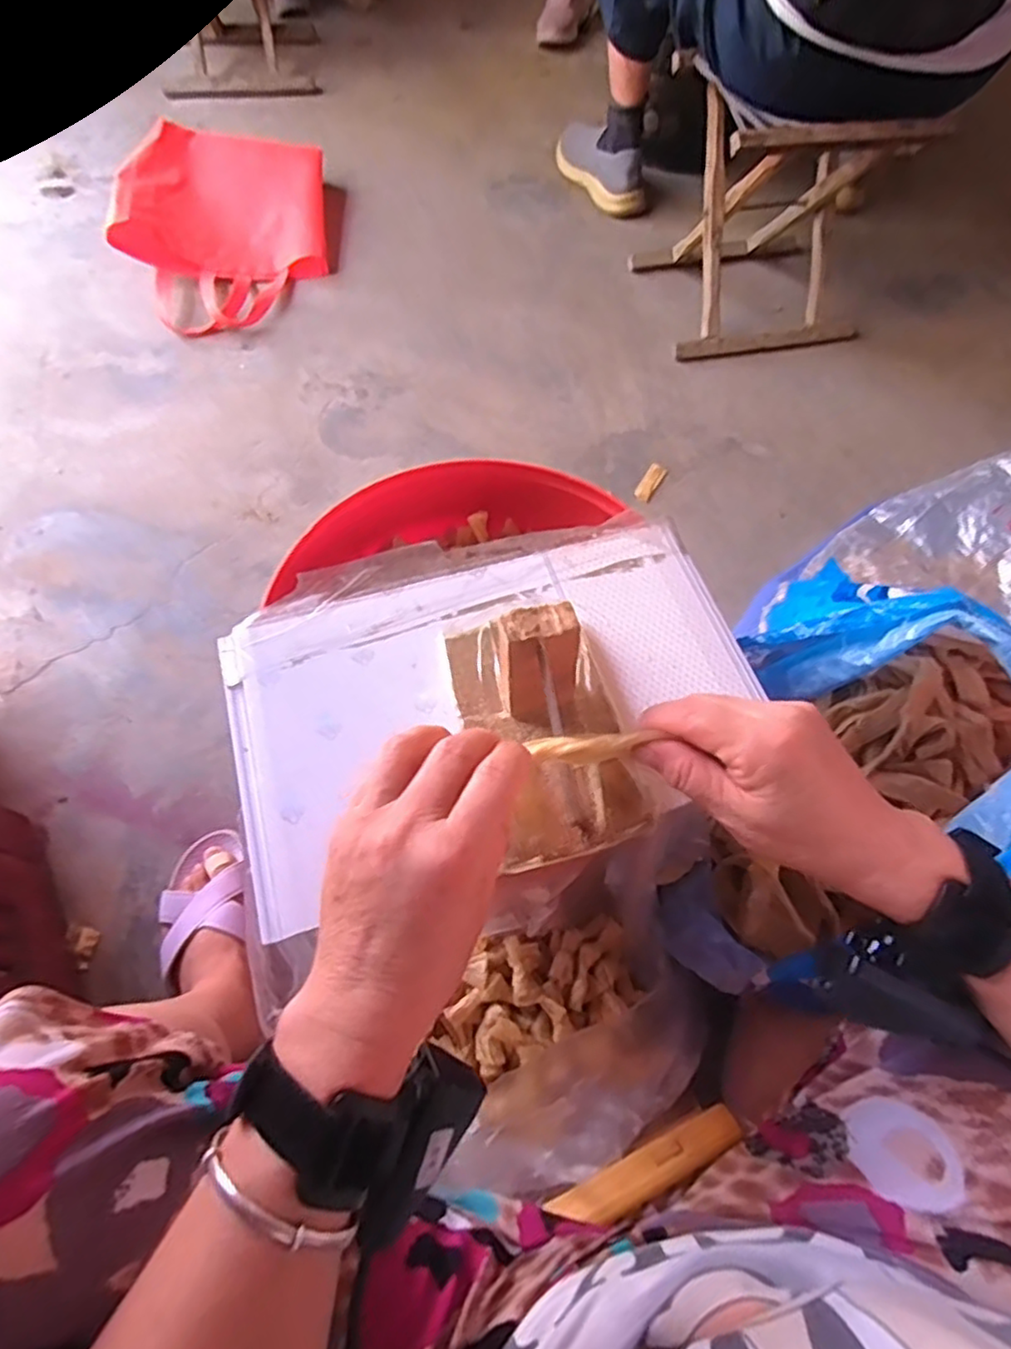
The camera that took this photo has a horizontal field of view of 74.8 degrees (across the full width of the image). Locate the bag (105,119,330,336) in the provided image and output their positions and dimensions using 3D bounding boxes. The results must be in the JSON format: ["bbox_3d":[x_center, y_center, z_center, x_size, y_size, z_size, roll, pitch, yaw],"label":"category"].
[{"bbox_3d":[-0.476,-0.770,1.121,0.334,0.075,0.466,-6,65,-5],"label":"bag"}]

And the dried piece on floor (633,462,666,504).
[{"bbox_3d":[0.207,-0.275,0.944,0.024,0.011,0.073,28,66,11],"label":"dried piece on floor"}]

